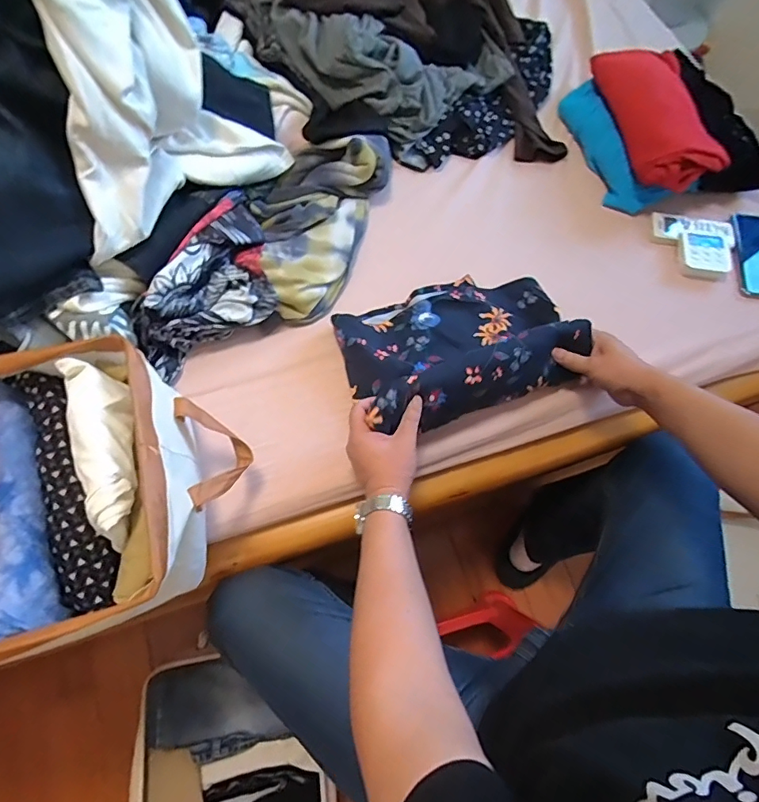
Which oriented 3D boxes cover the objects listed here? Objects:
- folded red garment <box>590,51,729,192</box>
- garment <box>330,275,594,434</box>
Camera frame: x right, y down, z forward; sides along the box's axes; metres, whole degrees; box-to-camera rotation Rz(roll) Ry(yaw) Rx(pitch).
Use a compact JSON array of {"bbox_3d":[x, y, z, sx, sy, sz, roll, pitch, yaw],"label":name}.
[{"bbox_3d":[0.492,-0.516,0.833,0.143,0.074,0.321,-6,69,-4],"label":"folded red garment"},{"bbox_3d":[0.113,-0.090,0.662,0.318,0.094,0.204,-19,71,-9],"label":"garment"}]

